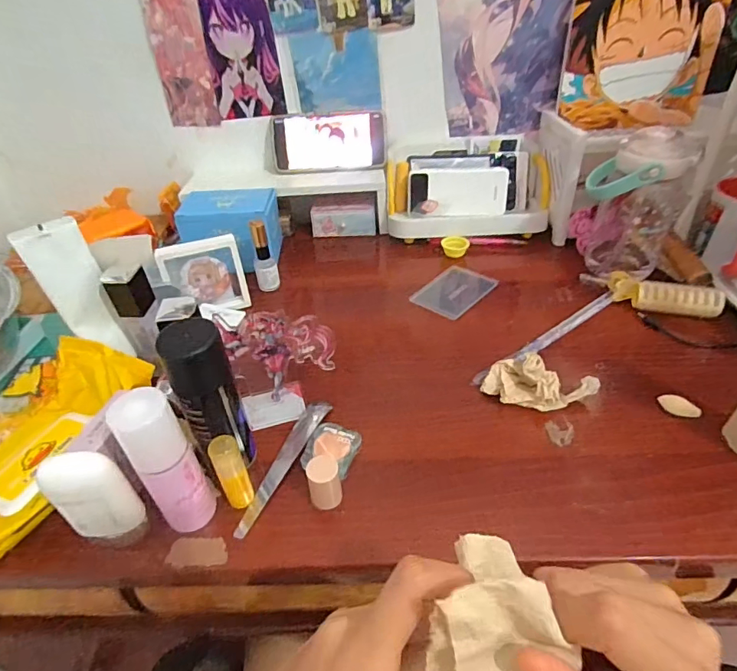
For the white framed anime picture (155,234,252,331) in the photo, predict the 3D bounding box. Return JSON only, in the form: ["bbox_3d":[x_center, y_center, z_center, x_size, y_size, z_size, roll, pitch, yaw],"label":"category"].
[{"bbox_3d":[-0.186,-0.059,0.554,0.086,0.102,0.033,-17,32,-18],"label":"white framed anime picture"}]

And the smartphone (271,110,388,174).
[{"bbox_3d":[-0.057,-0.287,0.706,0.166,0.079,0.010,-4,19,-1],"label":"smartphone"}]

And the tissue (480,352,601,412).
[{"bbox_3d":[0.160,0.044,0.445,0.097,0.036,0.043,14,42,20],"label":"tissue"}]

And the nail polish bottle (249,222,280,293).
[{"bbox_3d":[-0.130,-0.097,0.592,0.027,0.087,0.020,-12,40,-10],"label":"nail polish bottle"}]

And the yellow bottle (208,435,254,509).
[{"bbox_3d":[-0.105,0.107,0.369,0.021,0.067,0.018,-25,44,-25],"label":"yellow bottle"}]

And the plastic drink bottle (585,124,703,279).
[{"bbox_3d":[0.307,-0.153,0.564,0.103,0.159,0.081,18,44,24],"label":"plastic drink bottle"}]

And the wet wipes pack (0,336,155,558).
[{"bbox_3d":[-0.287,0.087,0.399,0.118,0.047,0.198,16,43,22],"label":"wet wipes pack"}]

